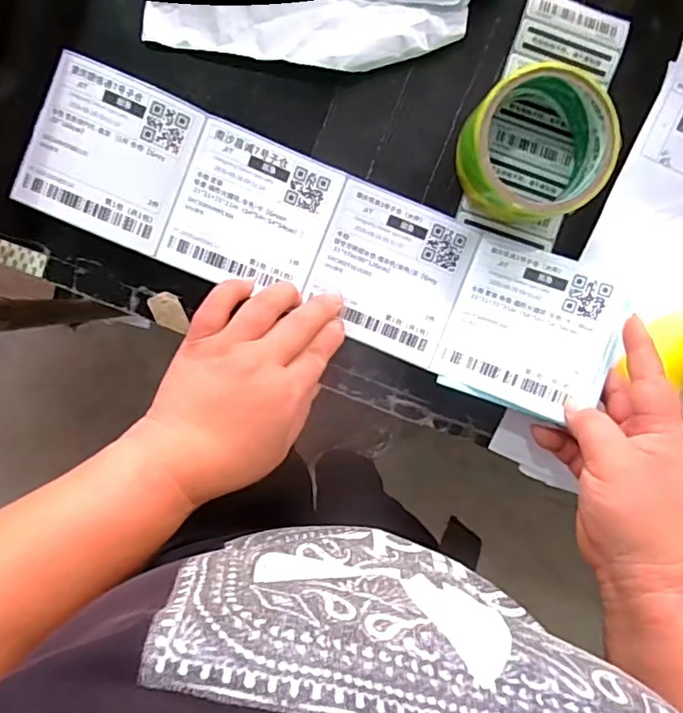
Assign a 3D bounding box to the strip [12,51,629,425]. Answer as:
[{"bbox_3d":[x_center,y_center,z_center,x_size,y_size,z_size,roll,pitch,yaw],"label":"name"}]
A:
[{"bbox_3d":[-0.013,-0.076,0.380,0.389,0.033,0.103,22,94,-1],"label":"strip"}]

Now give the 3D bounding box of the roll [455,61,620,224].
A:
[{"bbox_3d":[0.123,-0.133,0.370,0.091,0.045,0.089,-1,97,-6],"label":"roll"}]

